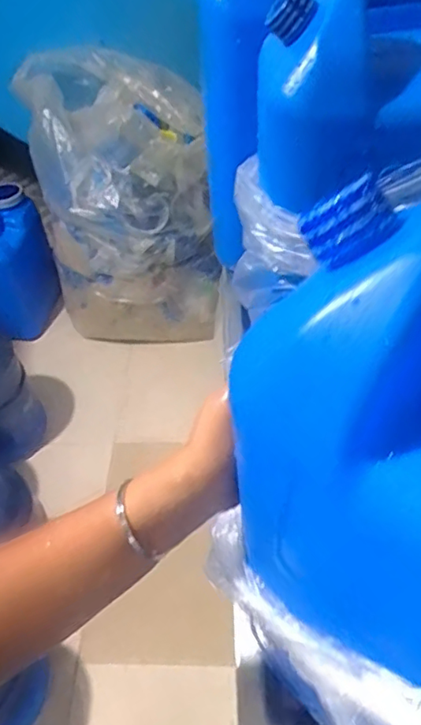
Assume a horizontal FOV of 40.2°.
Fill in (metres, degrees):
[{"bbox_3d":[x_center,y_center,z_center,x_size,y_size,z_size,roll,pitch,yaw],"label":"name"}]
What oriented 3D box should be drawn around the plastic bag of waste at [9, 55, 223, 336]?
[{"bbox_3d":[-0.254,-0.479,1.763,0.499,0.746,0.497,-16,50,-10],"label":"plastic bag of waste"}]

